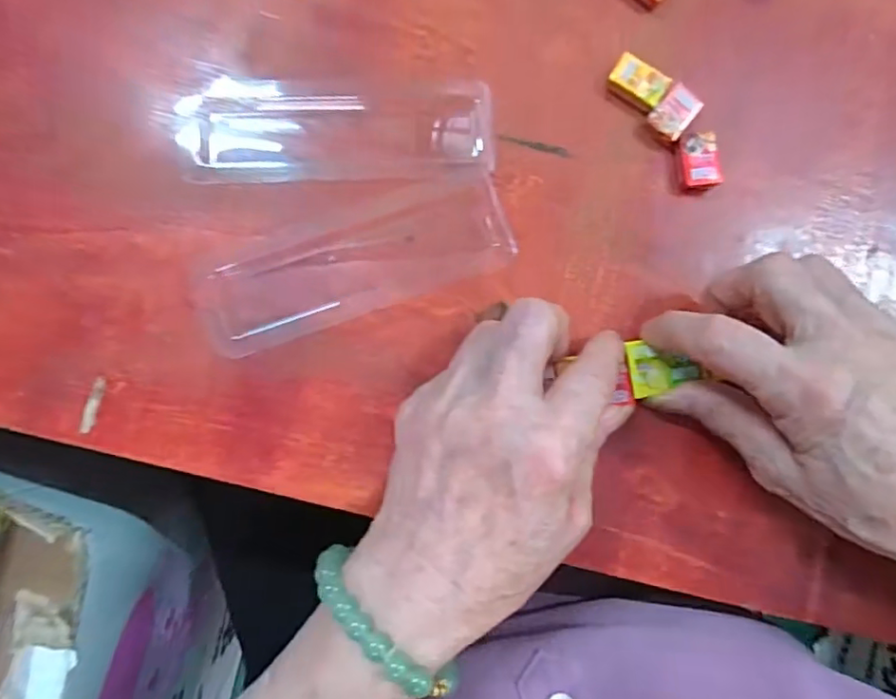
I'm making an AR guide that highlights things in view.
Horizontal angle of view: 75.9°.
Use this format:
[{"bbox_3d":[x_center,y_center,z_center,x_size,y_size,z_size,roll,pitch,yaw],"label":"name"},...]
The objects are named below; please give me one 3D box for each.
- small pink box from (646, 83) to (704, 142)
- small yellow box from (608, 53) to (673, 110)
[{"bbox_3d":[0.106,-0.110,0.268,0.017,0.004,0.025,42,85,1],"label":"small pink box"},{"bbox_3d":[0.089,-0.124,0.269,0.026,0.006,0.016,35,85,1],"label":"small yellow box"}]

